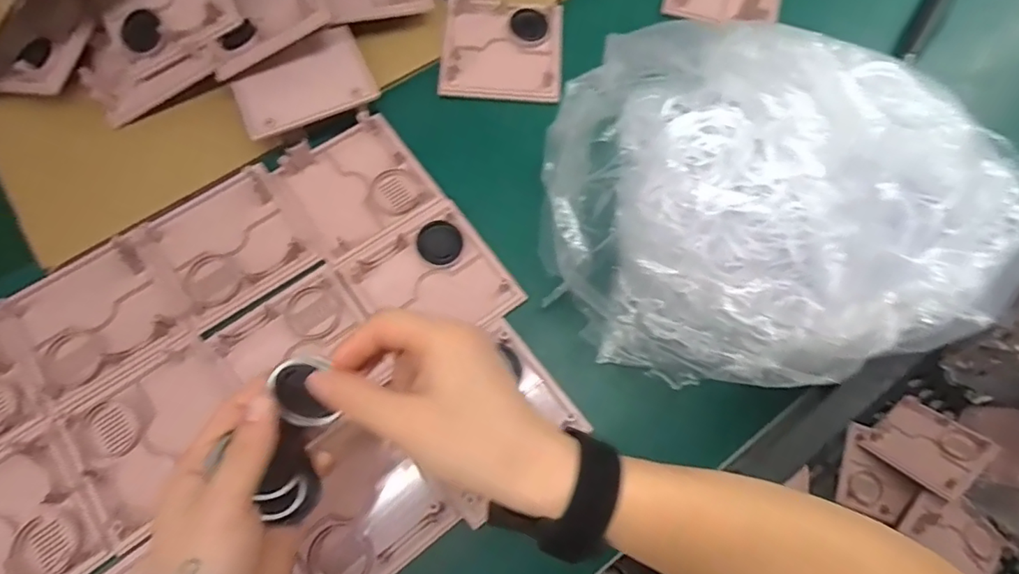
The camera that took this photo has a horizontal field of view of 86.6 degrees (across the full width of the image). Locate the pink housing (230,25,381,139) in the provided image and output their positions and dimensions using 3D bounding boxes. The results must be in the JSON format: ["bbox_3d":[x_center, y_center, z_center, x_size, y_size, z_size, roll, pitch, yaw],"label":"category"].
[{"bbox_3d":[-0.178,-0.175,0.467,0.114,0.017,0.082,-25,77,-7],"label":"pink housing"}]

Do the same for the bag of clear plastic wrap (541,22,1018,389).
[{"bbox_3d":[0.160,-0.060,0.367,0.267,0.157,0.233,9,70,2],"label":"bag of clear plastic wrap"}]

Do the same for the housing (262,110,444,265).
[{"bbox_3d":[-0.129,-0.084,0.450,0.113,0.022,0.106,-33,74,-12],"label":"housing"}]

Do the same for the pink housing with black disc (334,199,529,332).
[{"bbox_3d":[-0.061,-0.006,0.427,0.103,0.013,0.116,-38,75,-14],"label":"pink housing with black disc"}]

